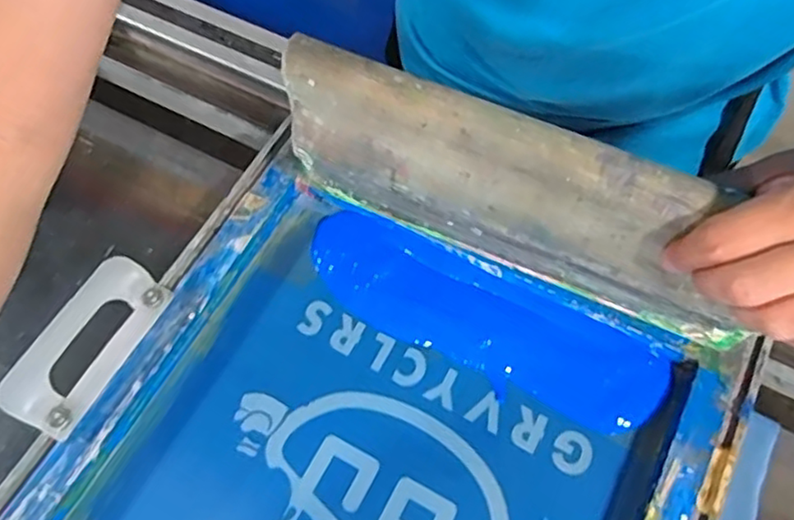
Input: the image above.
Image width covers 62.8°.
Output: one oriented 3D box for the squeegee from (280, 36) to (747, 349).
[{"bbox_3d":[0.066,-0.032,0.369,0.271,0.126,0.021,23,66,11],"label":"squeegee"}]

